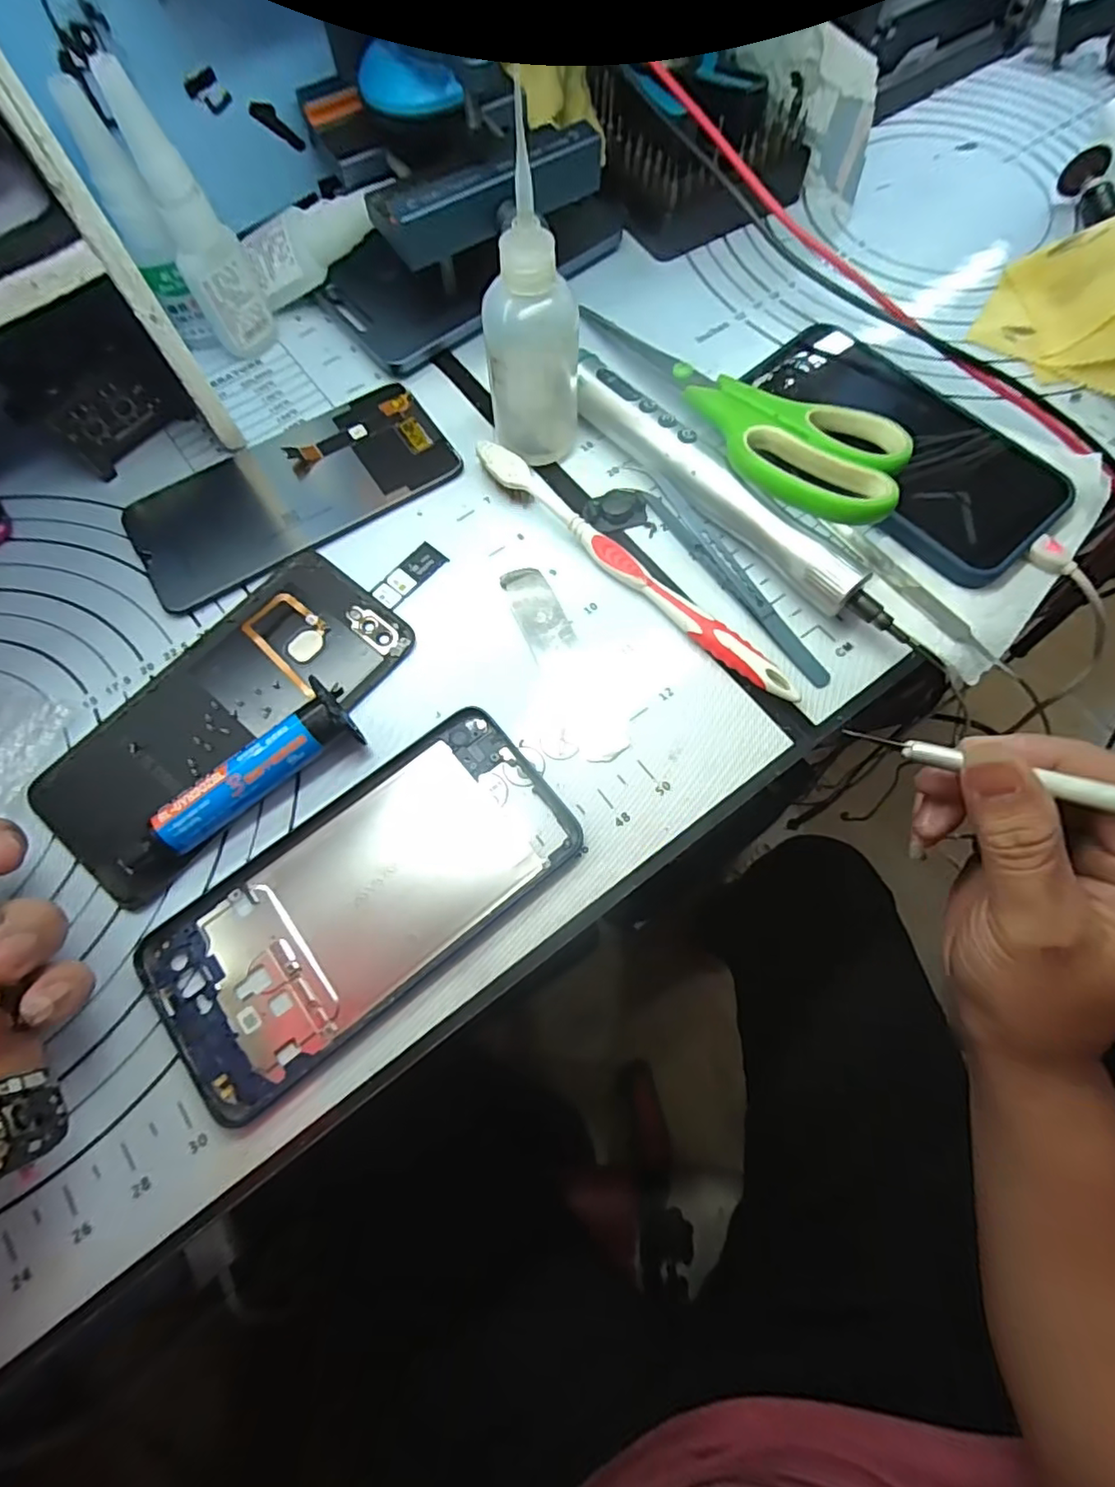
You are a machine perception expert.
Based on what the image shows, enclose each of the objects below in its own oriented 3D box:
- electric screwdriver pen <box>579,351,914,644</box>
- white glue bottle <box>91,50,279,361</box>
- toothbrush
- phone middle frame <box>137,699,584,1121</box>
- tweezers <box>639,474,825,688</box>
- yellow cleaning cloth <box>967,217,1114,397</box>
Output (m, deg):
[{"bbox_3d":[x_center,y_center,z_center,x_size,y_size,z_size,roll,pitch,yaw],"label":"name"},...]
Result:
[{"bbox_3d":[0.072,-0.106,0.265,0.021,0.023,0.182,-42,75,-12],"label":"electric screwdriver pen"},{"bbox_3d":[-0.159,-0.227,0.269,0.028,0.106,0.020,-25,72,-7],"label":"white glue bottle"},{"bbox_3d":[0.030,-0.075,0.261,0.174,0.015,0.012,42,77,14],"label":"toothbrush"},{"bbox_3d":[-0.069,0.057,0.223,0.154,0.004,0.076,-37,74,-11],"label":"phone middle frame"},{"bbox_3d":[0.077,-0.073,0.260,0.010,0.011,0.117,-34,74,-10],"label":"tweezers"},{"bbox_3d":[0.261,-0.209,0.291,0.096,0.041,0.056,43,77,14],"label":"yellow cleaning cloth"}]

